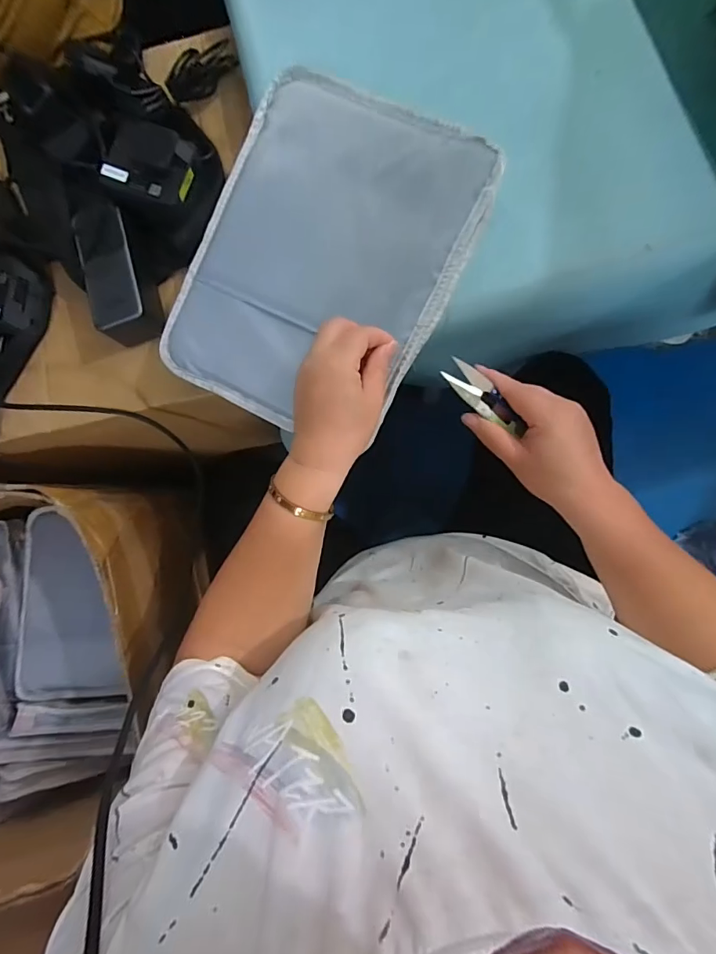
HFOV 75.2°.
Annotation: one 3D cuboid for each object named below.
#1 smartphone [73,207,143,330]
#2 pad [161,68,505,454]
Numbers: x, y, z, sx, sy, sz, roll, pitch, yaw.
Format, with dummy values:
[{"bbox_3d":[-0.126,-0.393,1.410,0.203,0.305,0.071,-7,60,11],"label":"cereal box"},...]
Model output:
[{"bbox_3d":[-0.253,-0.214,0.468,0.054,0.010,0.133,-16,78,8],"label":"smartphone"},{"bbox_3d":[-0.030,-0.191,0.417,0.223,0.014,0.289,27,96,8],"label":"pad"}]

